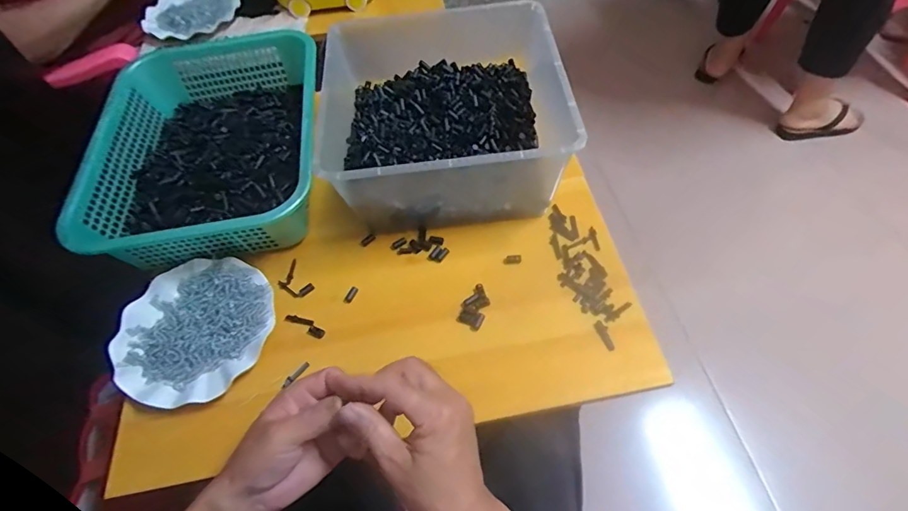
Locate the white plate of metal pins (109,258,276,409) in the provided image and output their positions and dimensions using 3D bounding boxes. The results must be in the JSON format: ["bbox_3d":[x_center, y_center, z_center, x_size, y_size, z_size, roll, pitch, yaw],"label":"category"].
[{"bbox_3d":[-0.304,0.088,0.563,0.175,0.029,0.174,-2,56,3],"label":"white plate of metal pins"}]

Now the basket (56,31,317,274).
[{"bbox_3d":[-0.337,-0.158,0.677,0.293,0.101,0.380,-11,56,-3],"label":"basket"}]

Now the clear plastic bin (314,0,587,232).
[{"bbox_3d":[-0.015,-0.194,0.645,0.288,0.140,0.322,-8,56,-1],"label":"clear plastic bin"}]

